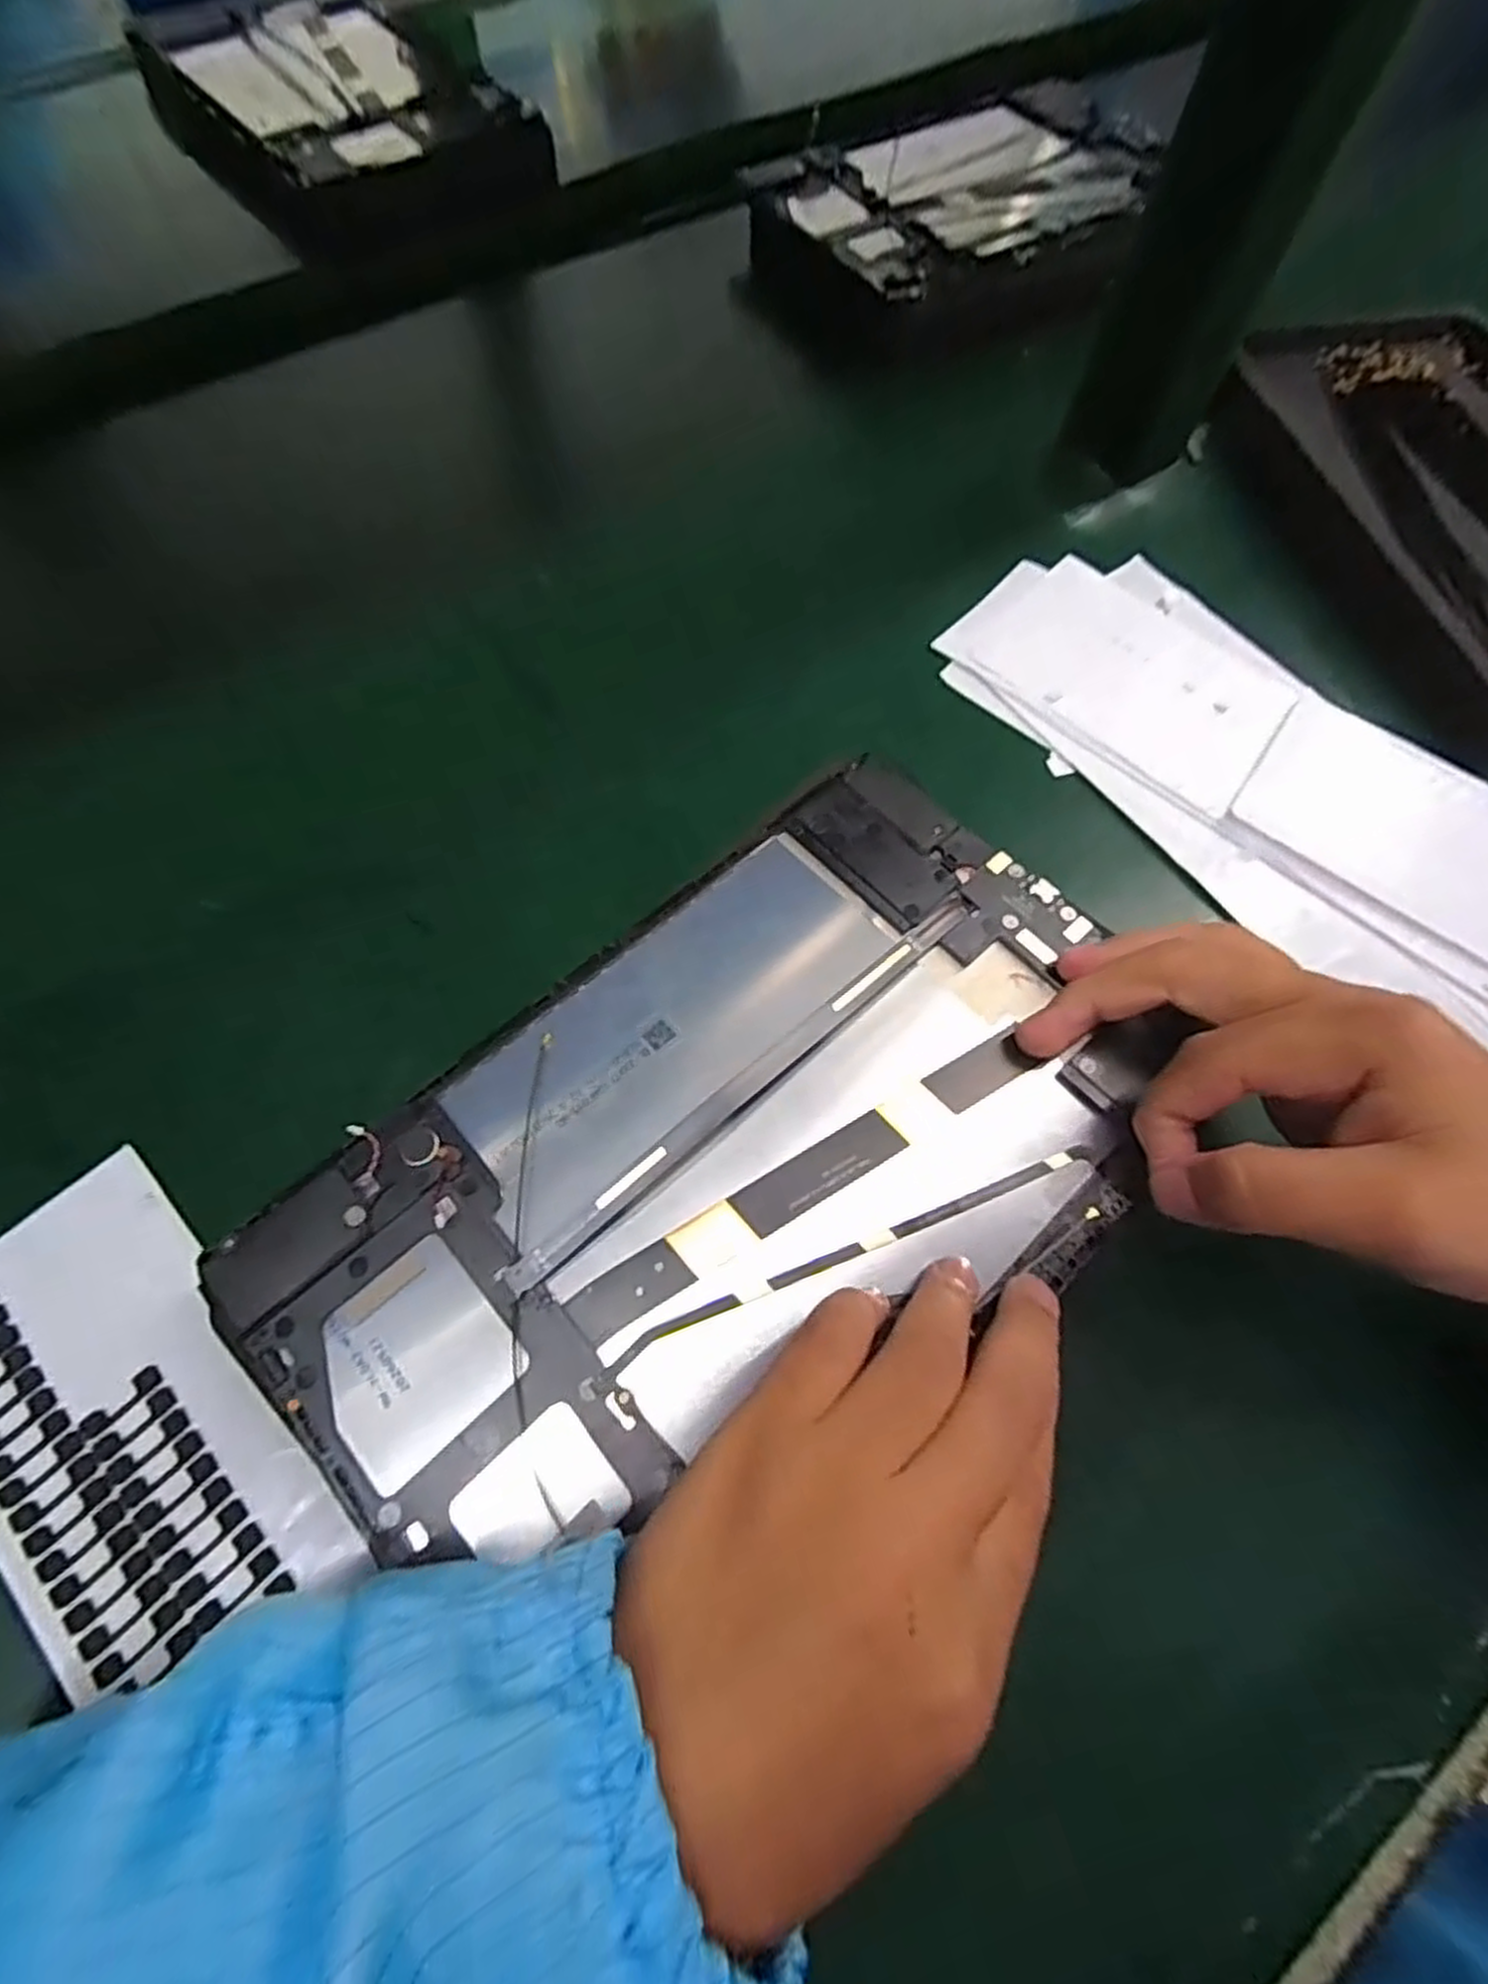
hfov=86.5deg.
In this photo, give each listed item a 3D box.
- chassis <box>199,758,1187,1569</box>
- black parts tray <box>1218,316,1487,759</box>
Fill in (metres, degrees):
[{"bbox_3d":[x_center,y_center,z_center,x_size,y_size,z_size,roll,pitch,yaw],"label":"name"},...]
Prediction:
[{"bbox_3d":[0.000,0.040,0.208,0.232,0.013,0.141,-39,73,-15],"label":"chassis"},{"bbox_3d":[0.310,-0.207,0.331,0.157,0.020,0.241,-14,68,-6],"label":"black parts tray"}]

